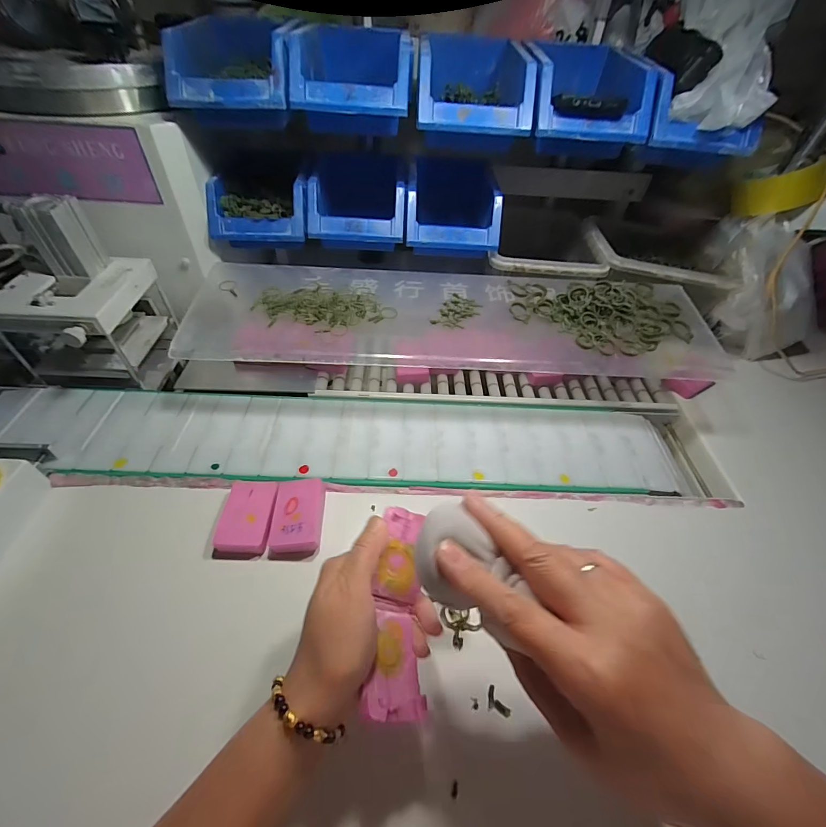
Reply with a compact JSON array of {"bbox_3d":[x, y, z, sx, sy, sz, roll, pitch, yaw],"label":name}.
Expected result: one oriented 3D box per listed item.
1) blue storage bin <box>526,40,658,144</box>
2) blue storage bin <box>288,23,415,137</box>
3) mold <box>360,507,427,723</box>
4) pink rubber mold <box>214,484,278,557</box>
[{"bbox_3d":[0.203,-0.388,0.470,0.127,0.062,0.195,6,48,2],"label":"blue storage bin"},{"bbox_3d":[-0.067,-0.392,0.453,0.122,0.070,0.186,1,49,-3],"label":"blue storage bin"},{"bbox_3d":[-0.010,0.134,0.273,0.035,0.043,0.127,3,59,-2],"label":"mold"},{"bbox_3d":[-0.158,0.099,0.375,0.048,0.015,0.073,1,48,-3],"label":"pink rubber mold"}]

